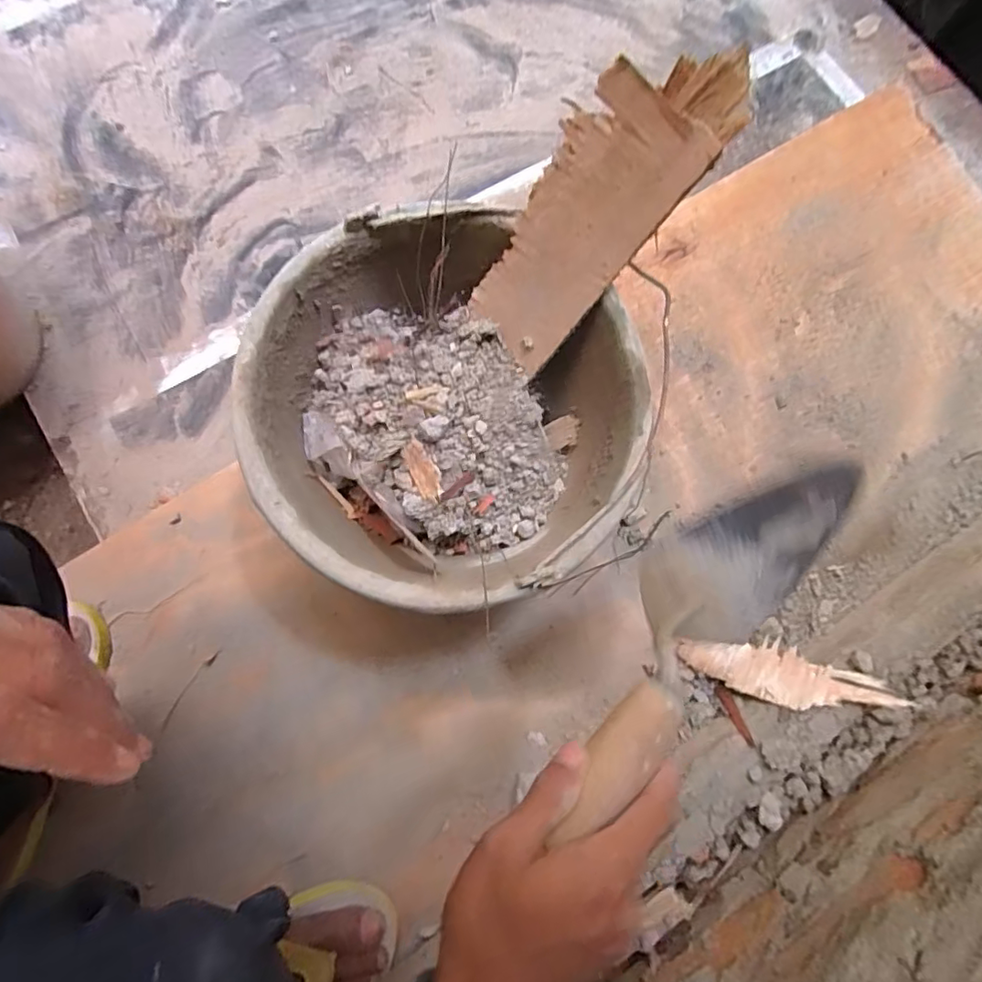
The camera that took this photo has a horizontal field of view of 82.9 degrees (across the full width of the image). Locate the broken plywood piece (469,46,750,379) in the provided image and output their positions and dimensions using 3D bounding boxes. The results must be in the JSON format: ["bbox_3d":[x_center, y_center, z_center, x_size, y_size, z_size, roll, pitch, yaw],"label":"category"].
[{"bbox_3d":[0.058,-0.169,0.349,0.076,0.205,0.007,44,45,0],"label":"broken plywood piece"}]

